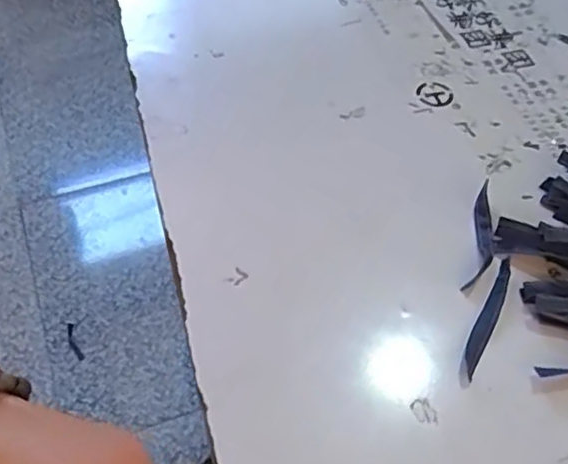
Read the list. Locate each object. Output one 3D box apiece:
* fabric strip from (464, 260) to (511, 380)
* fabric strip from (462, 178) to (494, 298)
[{"bbox_3d":[0.119,0.049,0.373,0.010,0.004,0.084,24,55,18],"label":"fabric strip"},{"bbox_3d":[0.126,0.004,0.407,0.015,0.011,0.083,14,52,11],"label":"fabric strip"}]

